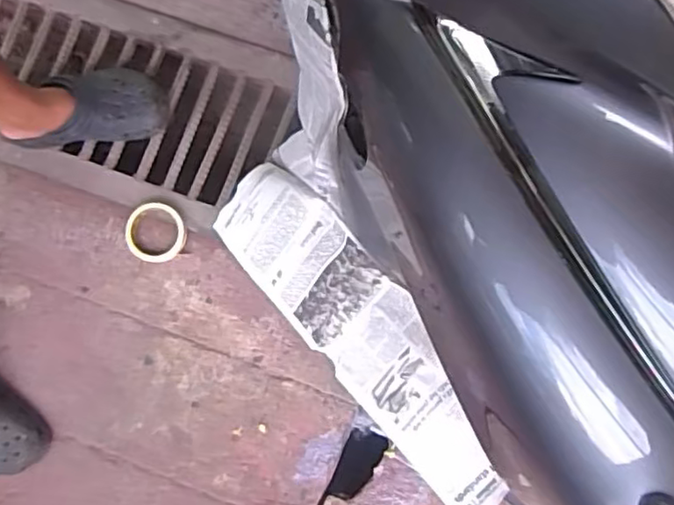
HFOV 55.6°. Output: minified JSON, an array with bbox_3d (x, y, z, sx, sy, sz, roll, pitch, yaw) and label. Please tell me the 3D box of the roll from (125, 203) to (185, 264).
[{"bbox_3d":[-0.291,-0.032,1.011,0.097,0.014,0.092,0,80,1],"label":"roll"}]

